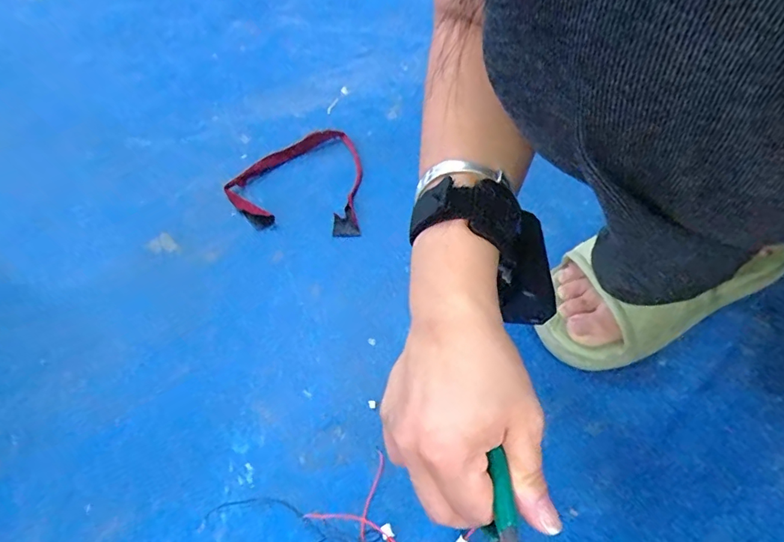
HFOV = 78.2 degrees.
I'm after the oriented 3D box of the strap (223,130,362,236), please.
[{"bbox_3d":[-0.113,-0.111,0.569,0.158,0.010,0.177,-1,52,5],"label":"strap"}]

